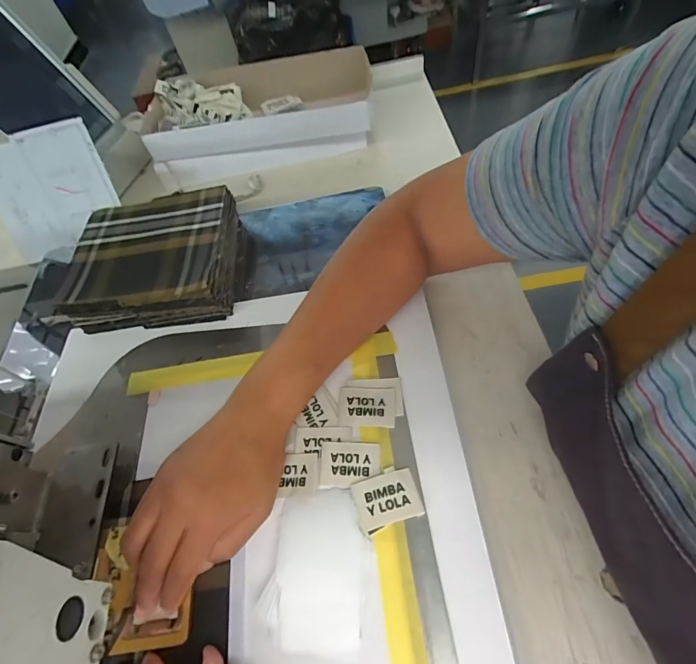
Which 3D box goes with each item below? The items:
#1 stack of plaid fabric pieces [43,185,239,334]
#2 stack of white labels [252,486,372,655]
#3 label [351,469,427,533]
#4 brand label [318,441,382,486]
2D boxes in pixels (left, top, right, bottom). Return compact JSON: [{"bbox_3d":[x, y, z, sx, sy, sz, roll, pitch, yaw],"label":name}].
[{"bbox_3d":[-0.216,-0.084,0.426,0.173,0.057,0.154,-4,59,2],"label":"stack of plaid fabric pieces"},{"bbox_3d":[-0.021,0.167,0.274,0.069,0.010,0.099,6,60,8],"label":"stack of white labels"},{"bbox_3d":[0.029,0.125,0.287,0.046,0.007,0.036,-14,59,-4],"label":"label"},{"bbox_3d":[0.002,0.106,0.306,0.048,0.004,0.035,1,63,8],"label":"brand label"}]

